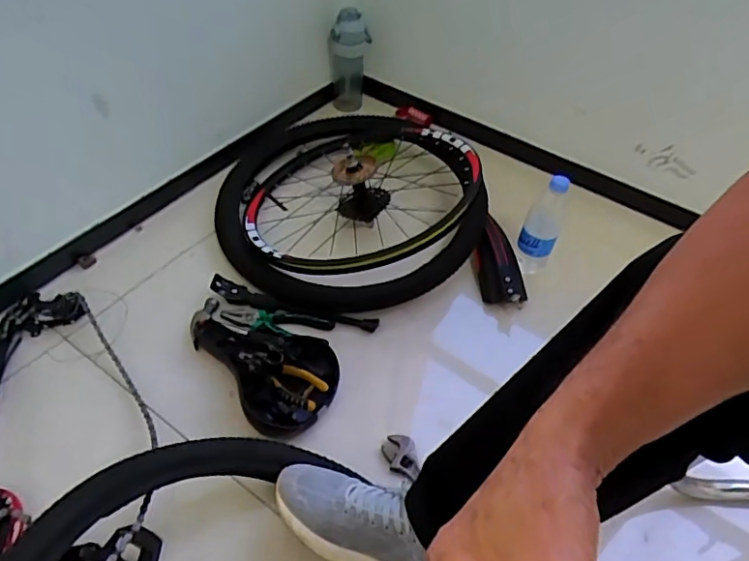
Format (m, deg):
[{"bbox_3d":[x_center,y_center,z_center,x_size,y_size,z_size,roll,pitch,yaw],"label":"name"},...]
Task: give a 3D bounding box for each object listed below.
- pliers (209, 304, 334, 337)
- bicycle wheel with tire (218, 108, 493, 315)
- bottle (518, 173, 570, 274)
[{"bbox_3d":[-0.170,0.070,0.910,0.194,0.015,0.050,8,48,3],"label":"pliers"},{"bbox_3d":[-0.064,-0.158,1.040,0.480,0.154,0.458,2,48,-2],"label":"bicycle wheel with tire"},{"bbox_3d":[0.310,-0.094,1.015,0.066,0.239,0.073,25,51,17],"label":"bottle"}]

